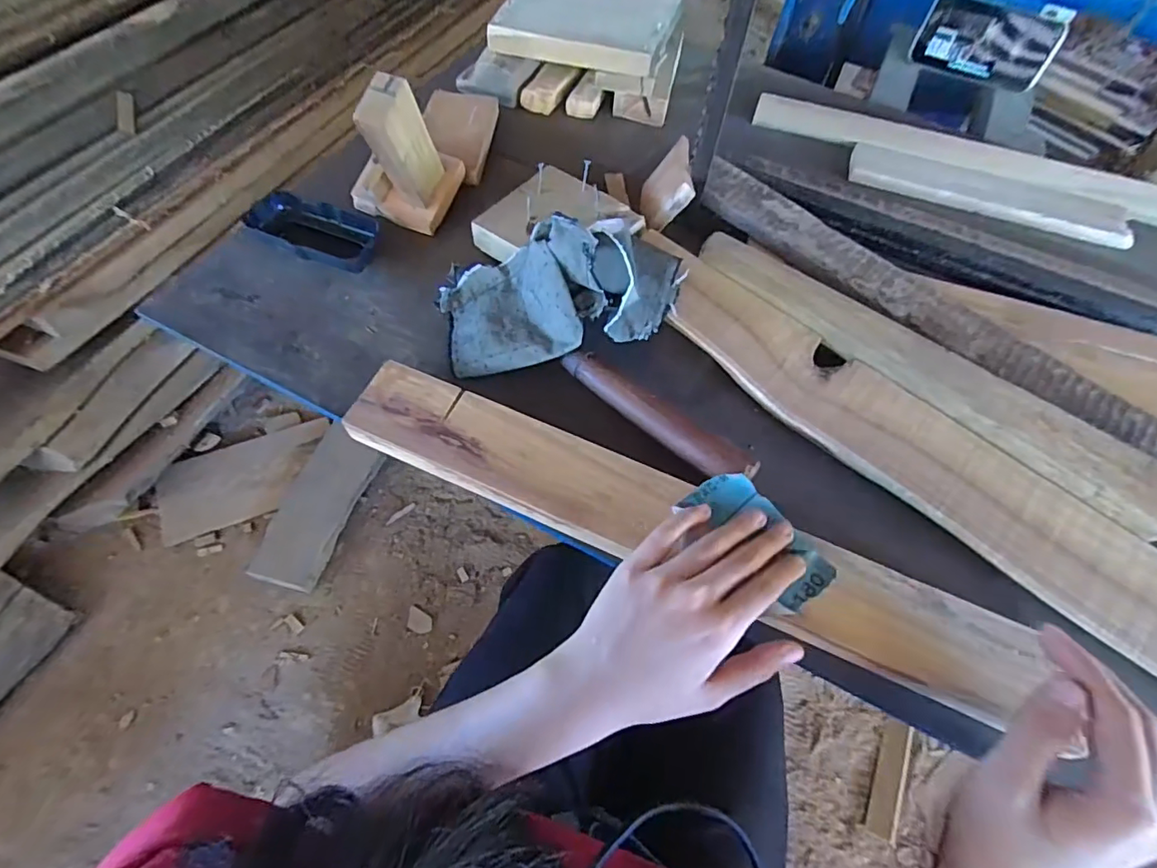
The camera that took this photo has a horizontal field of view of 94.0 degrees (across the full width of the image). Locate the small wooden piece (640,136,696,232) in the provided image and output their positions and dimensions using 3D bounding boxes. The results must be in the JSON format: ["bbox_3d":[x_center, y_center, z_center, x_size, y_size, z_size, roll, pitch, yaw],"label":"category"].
[{"bbox_3d":[0.082,-0.222,0.491,0.018,0.060,0.070,19,55,-33],"label":"small wooden piece"}]

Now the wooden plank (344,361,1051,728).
[{"bbox_3d":[0.057,0.056,0.343,0.437,0.013,0.065,23,62,8],"label":"wooden plank"}]

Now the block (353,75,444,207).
[{"bbox_3d":[-0.136,-0.228,0.427,0.022,0.103,0.053,30,83,13],"label":"block"}]

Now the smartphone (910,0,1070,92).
[{"bbox_3d":[0.500,-0.482,0.666,0.152,0.074,0.014,34,50,18],"label":"smartphone"}]

